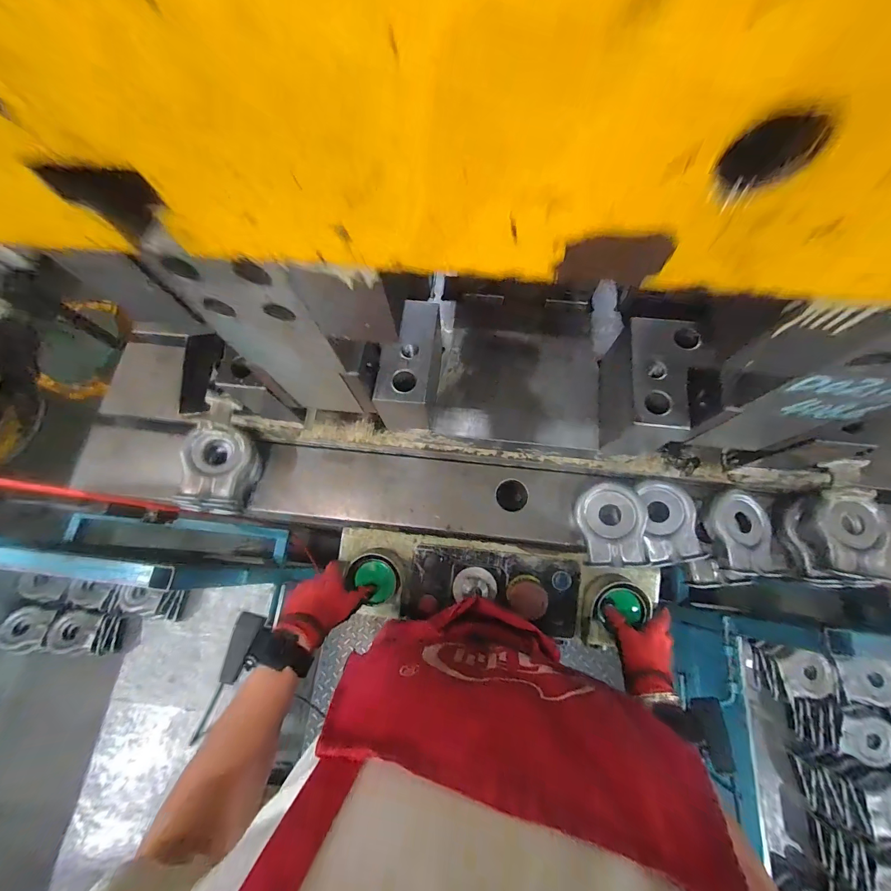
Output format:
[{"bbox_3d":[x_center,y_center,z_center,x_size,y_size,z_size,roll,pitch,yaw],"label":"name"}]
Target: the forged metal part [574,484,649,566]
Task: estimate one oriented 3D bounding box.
[{"bbox_3d":[0.251,0.117,0.566,0.092,0.025,0.116,-7,78,16],"label":"forged metal part"}]

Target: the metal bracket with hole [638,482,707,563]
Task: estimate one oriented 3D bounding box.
[{"bbox_3d":[0.327,0.115,0.560,0.081,0.030,0.114,-5,72,0],"label":"metal bracket with hole"}]

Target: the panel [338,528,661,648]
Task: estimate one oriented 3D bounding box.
[{"bbox_3d":[0.071,0.215,0.579,0.477,0.077,0.128,6,73,3],"label":"panel"}]

